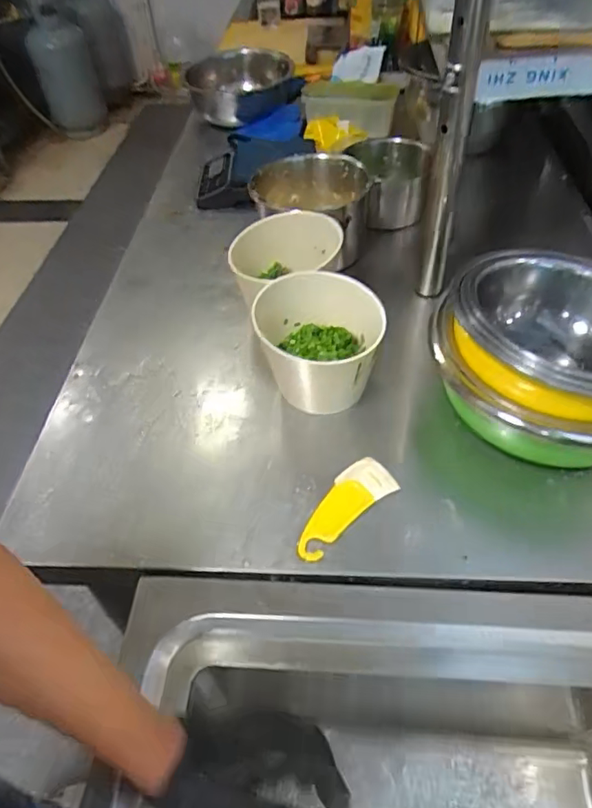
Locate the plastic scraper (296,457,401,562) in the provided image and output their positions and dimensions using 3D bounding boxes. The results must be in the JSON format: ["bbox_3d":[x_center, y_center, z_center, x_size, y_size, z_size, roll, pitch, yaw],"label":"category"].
[{"bbox_3d":[0.044,0.104,0.554,0.122,0.014,0.050,-33,53,-24],"label":"plastic scraper"}]

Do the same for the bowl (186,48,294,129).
[{"bbox_3d":[-0.115,-0.672,1.154,0.219,0.103,0.232,-2,47,2],"label":"bowl"}]

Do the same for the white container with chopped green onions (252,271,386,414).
[{"bbox_3d":[0.029,-0.063,0.632,0.136,0.118,0.133,-5,47,0],"label":"white container with chopped green onions"}]

